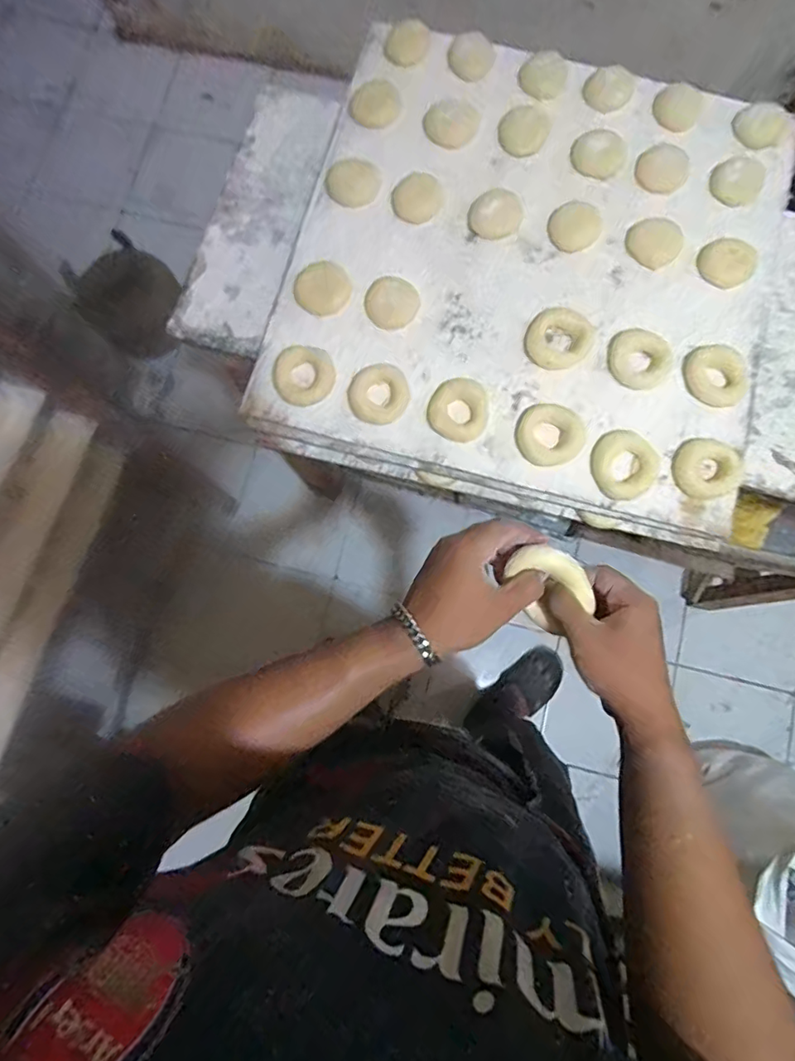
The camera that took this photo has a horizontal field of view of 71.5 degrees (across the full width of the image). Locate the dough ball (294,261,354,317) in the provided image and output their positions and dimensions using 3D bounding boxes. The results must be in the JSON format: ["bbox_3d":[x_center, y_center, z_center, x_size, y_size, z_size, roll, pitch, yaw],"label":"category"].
[{"bbox_3d":[-0.088,-0.288,0.662,0.066,0.014,0.062,0,80,-1],"label":"dough ball"}]

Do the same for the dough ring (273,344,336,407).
[{"bbox_3d":[-0.107,-0.178,0.635,0.069,0.016,0.066,0,80,-1],"label":"dough ring"}]

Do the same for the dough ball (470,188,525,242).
[{"bbox_3d":[0.121,-0.382,0.669,0.062,0.018,0.052,-6,80,-2],"label":"dough ball"}]

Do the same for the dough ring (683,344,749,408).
[{"bbox_3d":[0.367,-0.178,0.633,0.064,0.014,0.075,-28,81,-5],"label":"dough ring"}]

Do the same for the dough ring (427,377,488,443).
[{"bbox_3d":[0.071,-0.138,0.632,0.067,0.014,0.069,0,80,-1],"label":"dough ring"}]

